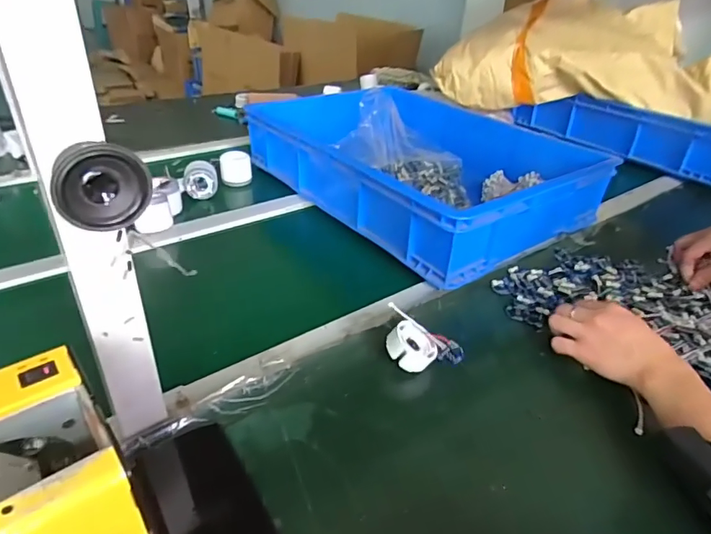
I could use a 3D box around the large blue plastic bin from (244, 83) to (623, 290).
[{"bbox_3d":[0.147,-0.218,0.907,0.484,0.122,0.563,-20,41,-31],"label":"large blue plastic bin"}]

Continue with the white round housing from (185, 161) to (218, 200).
[{"bbox_3d":[-0.288,-0.163,0.874,0.057,0.058,0.057,-6,36,-15],"label":"white round housing"}]

